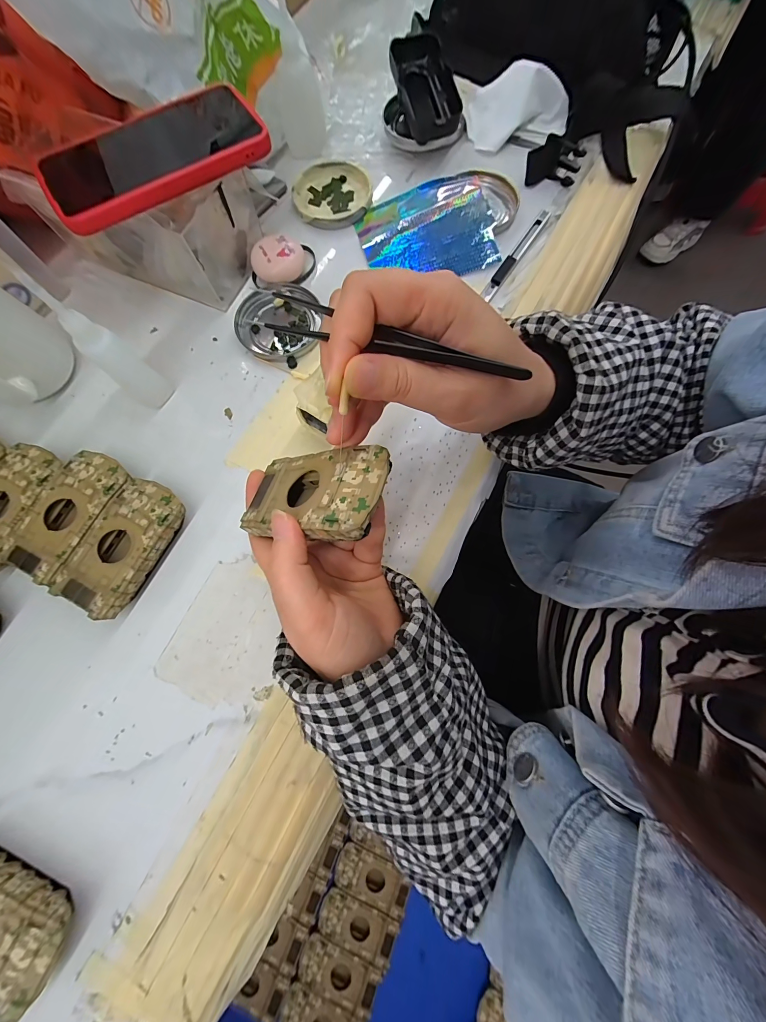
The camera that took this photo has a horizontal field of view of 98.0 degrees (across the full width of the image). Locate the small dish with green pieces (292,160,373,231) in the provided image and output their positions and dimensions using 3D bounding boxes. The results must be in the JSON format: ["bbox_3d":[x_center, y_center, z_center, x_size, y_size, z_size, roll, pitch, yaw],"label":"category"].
[{"bbox_3d":[-0.053,-0.329,0.348,0.079,0.014,0.077,0,76,1],"label":"small dish with green pieces"}]

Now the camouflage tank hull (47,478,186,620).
[{"bbox_3d":[-0.190,0.026,0.251,0.053,0.025,0.095,26,78,7],"label":"camouflage tank hull"}]

